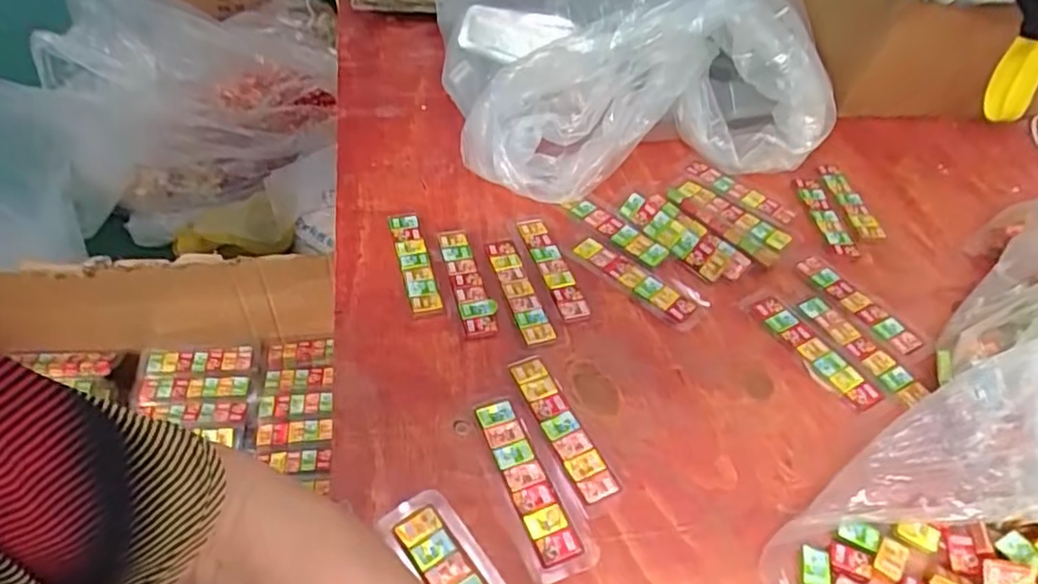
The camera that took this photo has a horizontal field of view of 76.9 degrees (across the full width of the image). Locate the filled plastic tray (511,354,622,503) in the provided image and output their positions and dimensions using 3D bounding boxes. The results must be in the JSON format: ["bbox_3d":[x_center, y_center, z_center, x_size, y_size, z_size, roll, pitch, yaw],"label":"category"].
[{"bbox_3d":[0.030,0.094,0.464,0.028,0.007,0.121,-17,51,-21],"label":"filled plastic tray"}]

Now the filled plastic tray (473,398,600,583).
[{"bbox_3d":[0.009,0.125,0.434,0.039,0.008,0.129,-12,49,-17],"label":"filled plastic tray"}]

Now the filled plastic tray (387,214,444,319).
[{"bbox_3d":[-0.090,-0.025,0.564,0.026,0.012,0.117,-10,48,-15],"label":"filled plastic tray"}]

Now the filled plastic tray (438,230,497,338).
[{"bbox_3d":[-0.042,-0.009,0.551,0.029,0.010,0.115,-9,48,-14],"label":"filled plastic tray"}]

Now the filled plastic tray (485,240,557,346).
[{"bbox_3d":[-0.001,-0.003,0.552,0.027,0.007,0.118,-10,48,-15],"label":"filled plastic tray"}]

